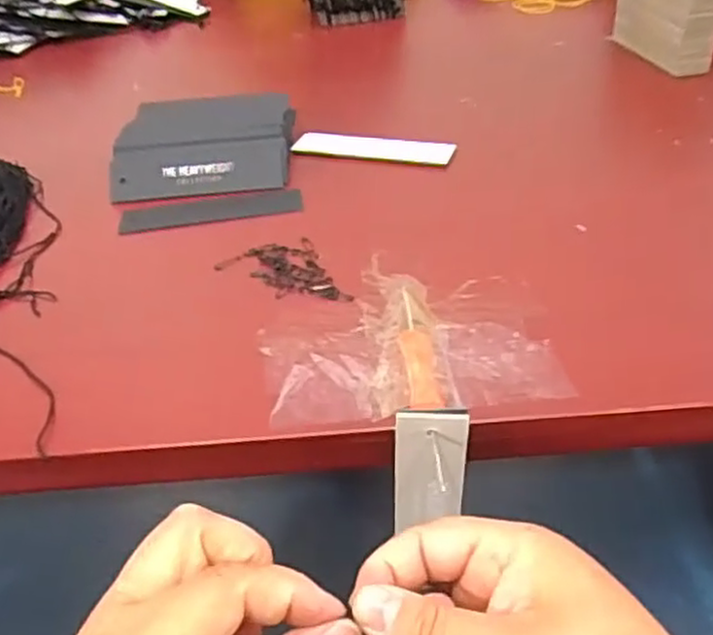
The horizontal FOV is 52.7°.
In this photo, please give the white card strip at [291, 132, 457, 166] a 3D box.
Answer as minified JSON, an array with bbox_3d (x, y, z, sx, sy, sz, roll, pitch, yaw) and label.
[{"bbox_3d":[0.013,-0.132,0.566,0.127,0.005,0.031,8,50,18],"label":"white card strip"}]

